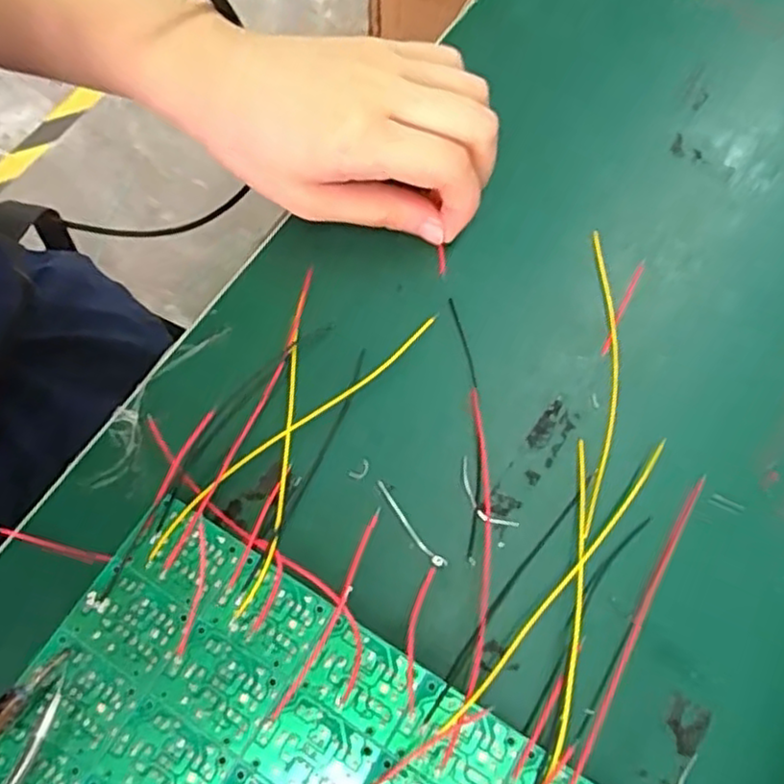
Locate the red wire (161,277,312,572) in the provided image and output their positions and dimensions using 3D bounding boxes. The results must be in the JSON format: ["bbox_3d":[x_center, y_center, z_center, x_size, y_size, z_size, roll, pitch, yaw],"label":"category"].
[{"bbox_3d":[-0.050,0.008,0.249,0.008,0.011,0.124,19,71,7],"label":"red wire"}]

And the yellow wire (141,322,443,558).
[{"bbox_3d":[-0.033,0.014,0.247,0.127,0.015,0.009,-40,74,-13],"label":"yellow wire"}]

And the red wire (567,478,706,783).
[{"bbox_3d":[0.078,0.082,0.224,0.004,0.014,0.126,30,73,11],"label":"red wire"}]

